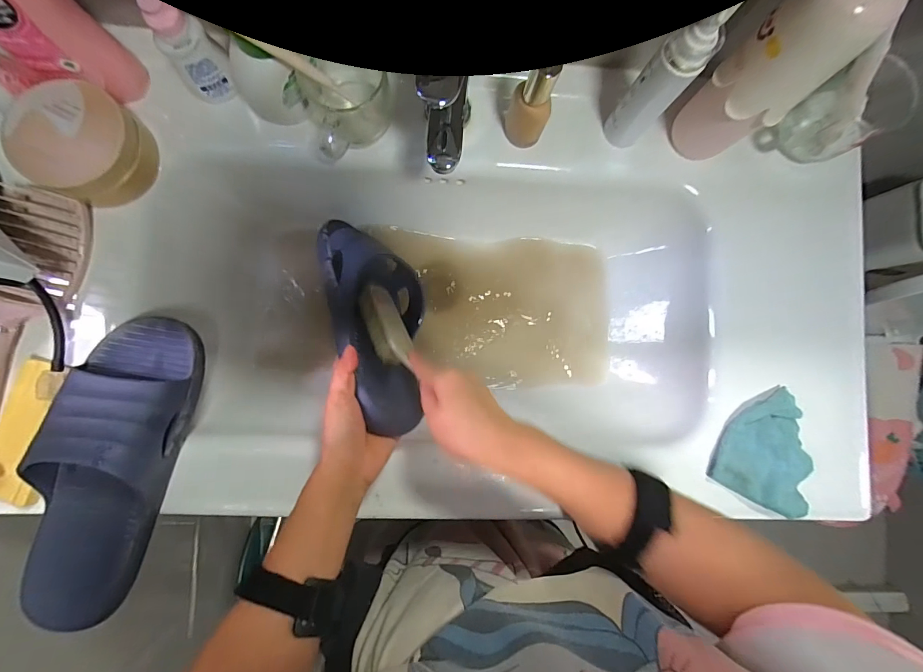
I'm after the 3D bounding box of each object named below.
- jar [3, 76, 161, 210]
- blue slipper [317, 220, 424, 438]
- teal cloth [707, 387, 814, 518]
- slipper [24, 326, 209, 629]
[{"bbox_3d":[-0.373,-0.185,0.398,0.098,0.059,0.100,0,86,-4],"label":"jar"},{"bbox_3d":[-0.098,-0.022,0.444,0.082,0.101,0.266,-21,65,27],"label":"blue slipper"},{"bbox_3d":[0.347,0.125,0.441,0.102,0.015,0.122,29,84,-2],"label":"teal cloth"},{"bbox_3d":[-0.328,0.118,0.360,0.105,0.071,0.278,8,85,-4],"label":"slipper"}]

